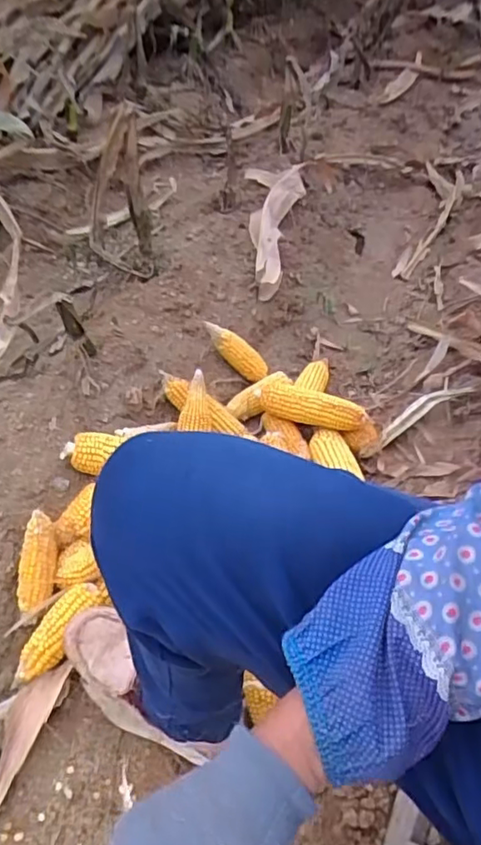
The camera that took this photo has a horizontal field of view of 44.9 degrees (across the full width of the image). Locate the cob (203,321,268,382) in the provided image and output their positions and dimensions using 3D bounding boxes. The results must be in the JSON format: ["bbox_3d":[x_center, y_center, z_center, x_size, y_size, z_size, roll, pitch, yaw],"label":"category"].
[{"bbox_3d":[-0.008,-0.131,1.056,0.138,0.041,0.044,42,51,-13],"label":"cob"}]

